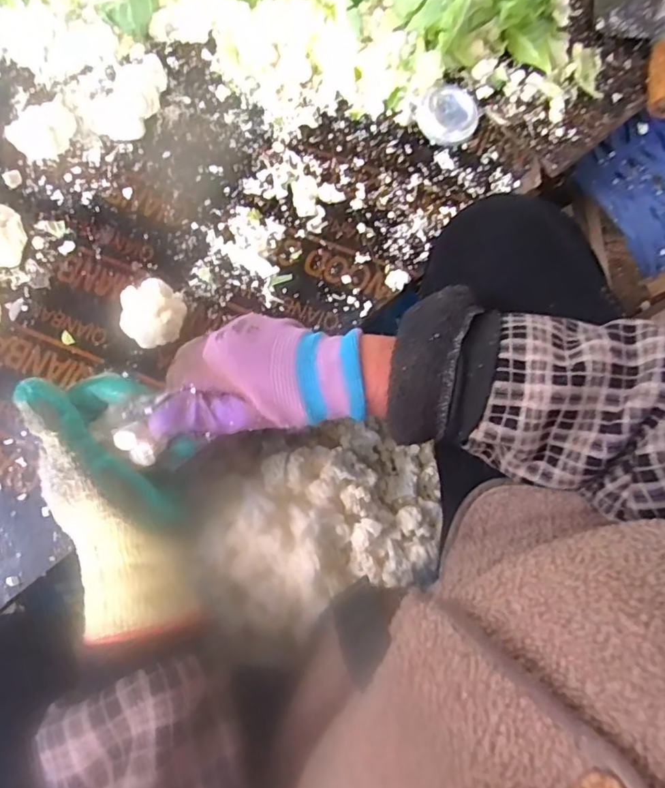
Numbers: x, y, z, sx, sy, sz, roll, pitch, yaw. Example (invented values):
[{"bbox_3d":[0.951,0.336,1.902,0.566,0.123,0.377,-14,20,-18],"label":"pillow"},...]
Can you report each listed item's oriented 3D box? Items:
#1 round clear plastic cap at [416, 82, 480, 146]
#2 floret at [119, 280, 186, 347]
[{"bbox_3d":[0.120,-0.291,0.550,0.062,0.007,0.062,0,91,-3],"label":"round clear plastic cap"},{"bbox_3d":[-0.163,-0.070,0.485,0.050,0.051,0.055,0,74,1],"label":"floret"}]

